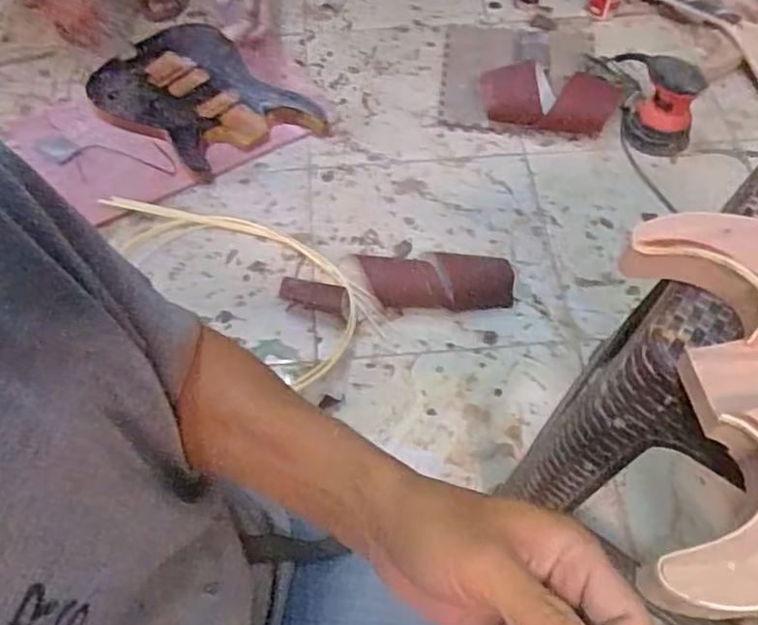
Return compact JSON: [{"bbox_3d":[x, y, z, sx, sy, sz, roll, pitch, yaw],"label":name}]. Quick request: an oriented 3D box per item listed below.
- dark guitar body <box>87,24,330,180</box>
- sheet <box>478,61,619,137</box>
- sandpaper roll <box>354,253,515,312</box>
[{"bbox_3d":[-0.340,-0.408,1.273,0.309,0.066,0.407,-38,65,-21],"label":"dark guitar body"},{"bbox_3d":[0.313,-0.398,1.222,0.248,0.039,0.128,9,81,4],"label":"sheet"},{"bbox_3d":[0.089,-0.048,1.049,0.244,0.055,0.076,4,58,2],"label":"sandpaper roll"}]

